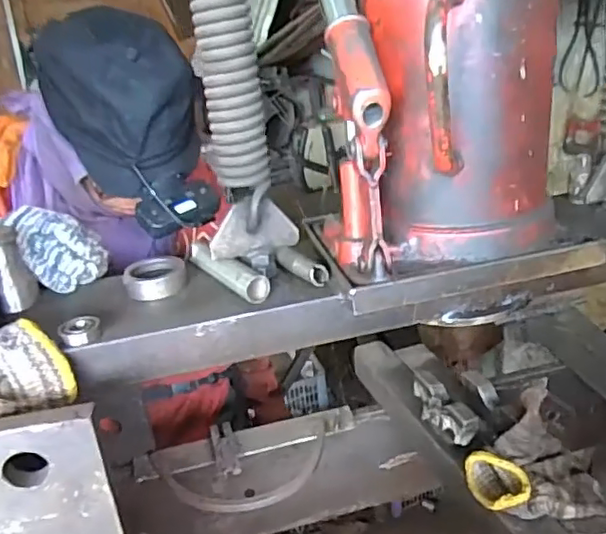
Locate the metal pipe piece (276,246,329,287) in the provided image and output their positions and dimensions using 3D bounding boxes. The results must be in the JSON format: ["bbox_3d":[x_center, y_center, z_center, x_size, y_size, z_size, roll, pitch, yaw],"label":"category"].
[{"bbox_3d":[0.000,-0.001,0.578,0.022,0.022,0.059,-21,26,-30],"label":"metal pipe piece"}]

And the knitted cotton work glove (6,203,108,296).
[{"bbox_3d":[-0.264,-0.025,0.649,0.087,0.071,0.091,-21,27,-31],"label":"knitted cotton work glove"}]

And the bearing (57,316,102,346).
[{"bbox_3d":[-0.195,0.056,0.519,0.032,0.018,0.032,-14,24,-16],"label":"bearing"}]

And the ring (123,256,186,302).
[{"bbox_3d":[-0.147,0.011,0.594,0.060,0.026,0.048,-12,23,-11],"label":"ring"}]

